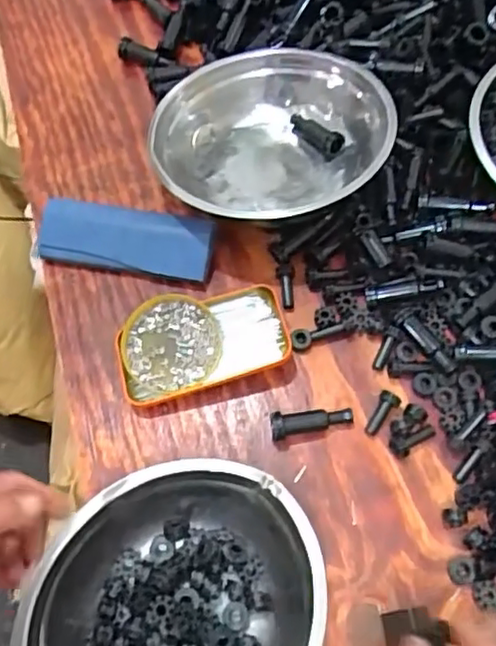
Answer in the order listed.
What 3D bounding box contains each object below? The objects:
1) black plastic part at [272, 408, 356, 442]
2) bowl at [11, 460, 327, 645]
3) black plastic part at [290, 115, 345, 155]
[{"bbox_3d":[0.051,0.081,0.526,0.068,0.022,0.020,-9,63,-8],"label":"black plastic part"},{"bbox_3d":[-0.051,0.203,0.444,0.214,0.066,0.175,-38,71,-20],"label":"bowl"},{"bbox_3d":[0.067,-0.185,0.643,0.019,0.021,0.063,-34,51,-19],"label":"black plastic part"}]

